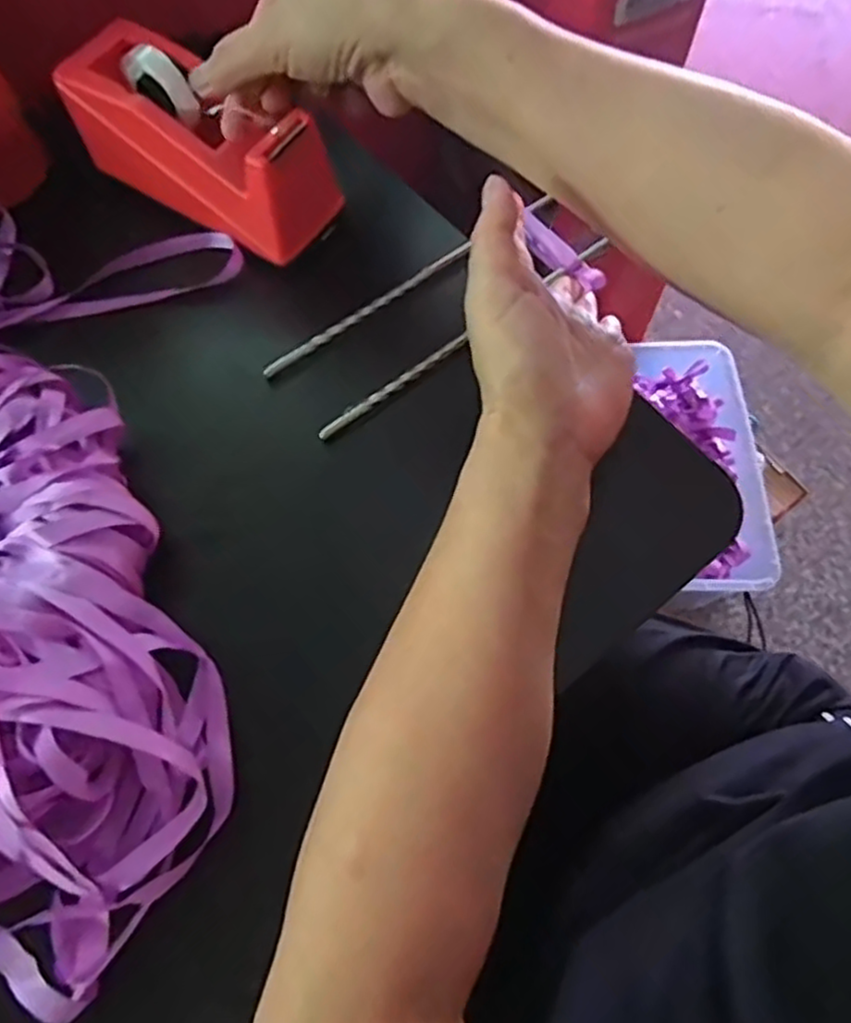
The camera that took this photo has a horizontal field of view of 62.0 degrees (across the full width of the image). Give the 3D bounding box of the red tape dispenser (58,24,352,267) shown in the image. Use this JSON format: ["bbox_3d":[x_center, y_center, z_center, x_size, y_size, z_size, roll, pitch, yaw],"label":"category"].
[{"bbox_3d":[-0.125,-0.208,0.394,0.155,0.071,0.061,31,70,4],"label":"red tape dispenser"}]

